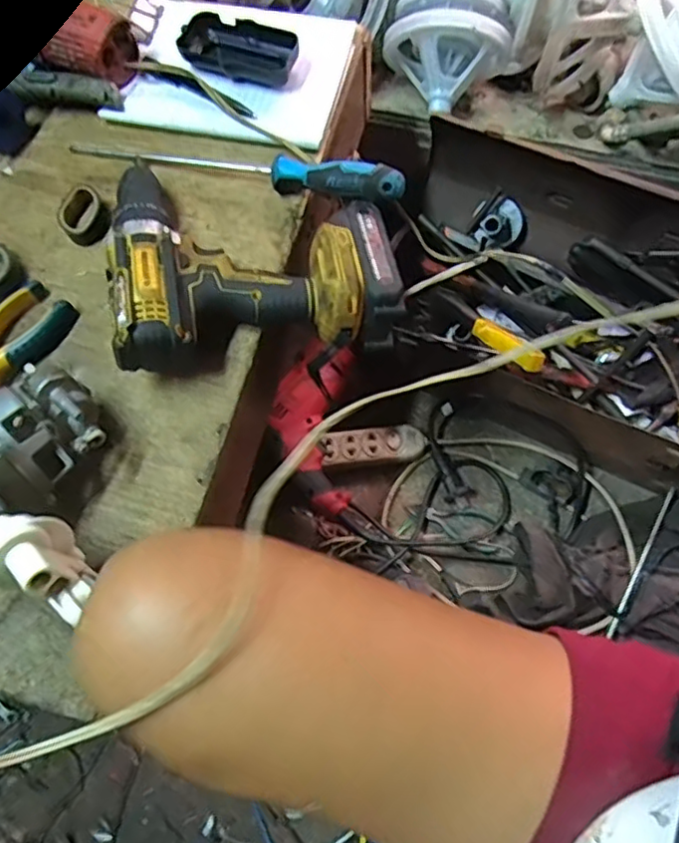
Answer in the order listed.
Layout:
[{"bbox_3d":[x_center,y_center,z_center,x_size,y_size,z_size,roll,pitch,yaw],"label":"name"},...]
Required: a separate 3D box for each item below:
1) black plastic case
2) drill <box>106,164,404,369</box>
[{"bbox_3d":[-0.091,-0.344,0.578,0.109,0.026,0.048,16,71,8],"label":"black plastic case"},{"bbox_3d":[-0.071,-0.142,0.491,0.217,0.061,0.188,-11,69,-2],"label":"drill"}]

